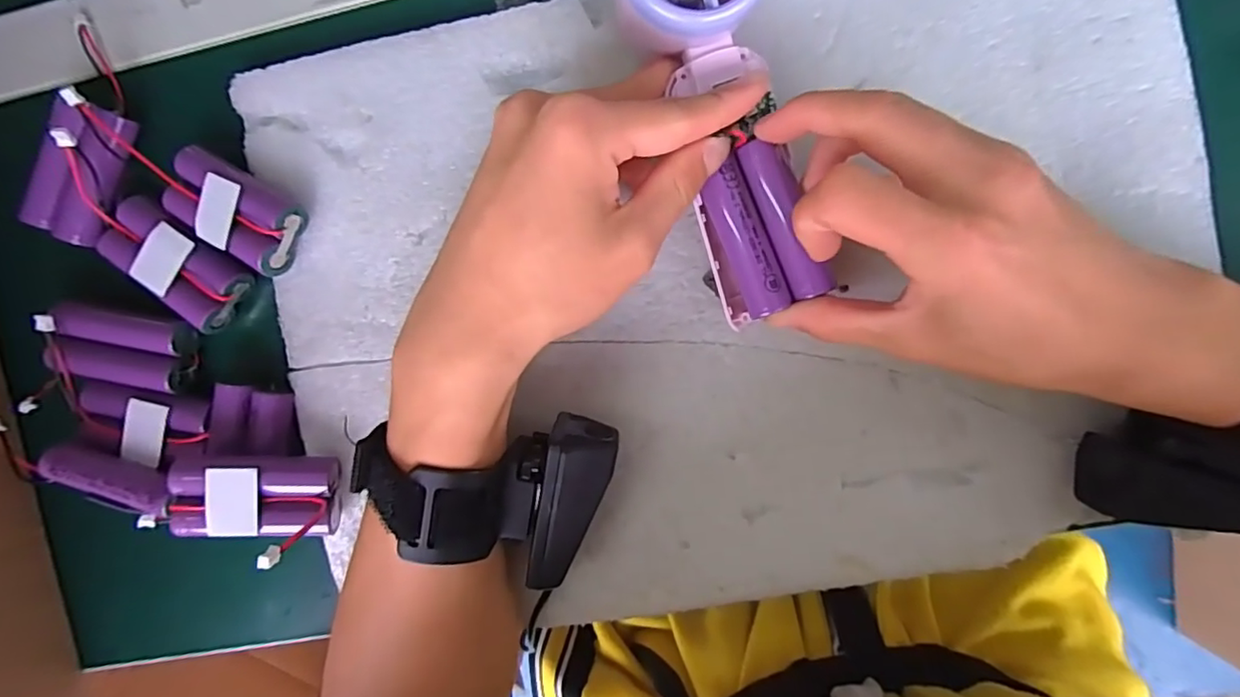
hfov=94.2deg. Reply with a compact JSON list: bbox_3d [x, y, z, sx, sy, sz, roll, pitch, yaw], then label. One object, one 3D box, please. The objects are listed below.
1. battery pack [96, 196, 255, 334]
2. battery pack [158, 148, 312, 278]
[{"bbox_3d":[-0.217,-0.042,0.276,0.070,0.016,0.037,38,97,3],"label":"battery pack"},{"bbox_3d":[-0.180,-0.064,0.266,0.067,0.020,0.036,29,96,4],"label":"battery pack"}]

